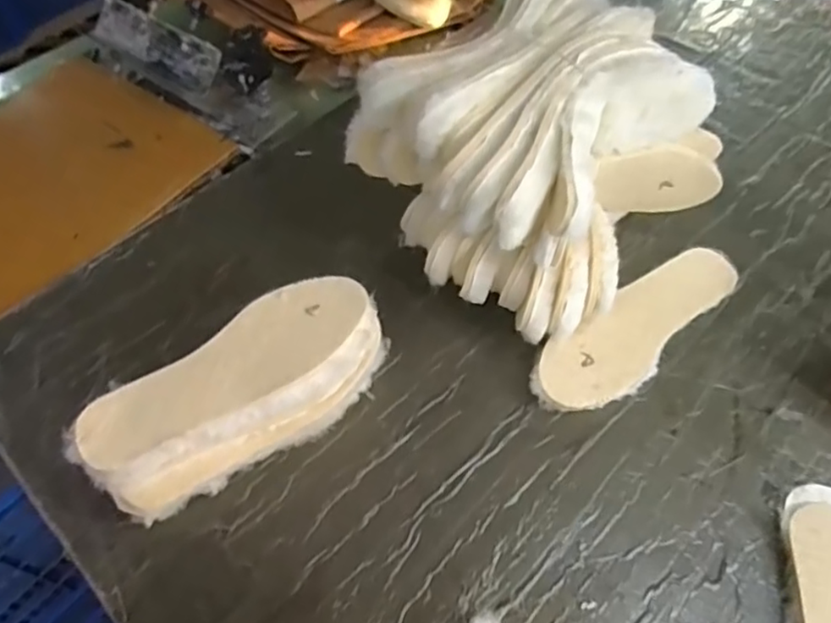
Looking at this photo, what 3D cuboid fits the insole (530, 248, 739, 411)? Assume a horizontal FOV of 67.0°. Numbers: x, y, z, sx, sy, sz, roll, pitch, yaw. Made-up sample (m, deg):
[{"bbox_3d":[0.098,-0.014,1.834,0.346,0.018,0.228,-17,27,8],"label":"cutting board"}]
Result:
[{"bbox_3d":[0.226,0.017,0.632,0.264,0.016,0.082,-33,67,-18],"label":"insole"}]

